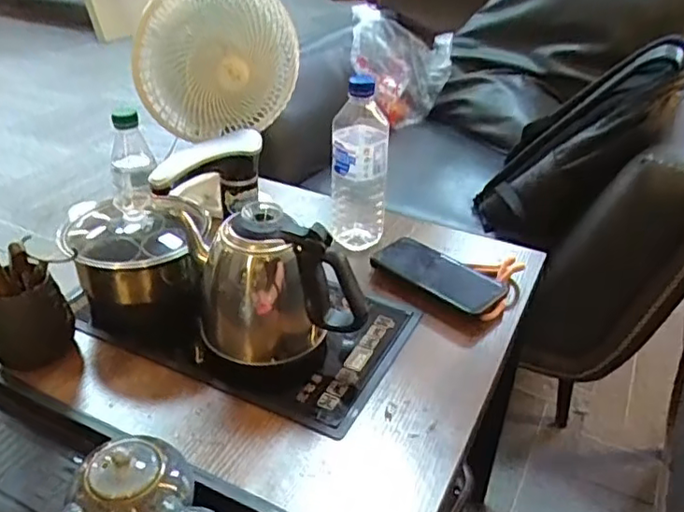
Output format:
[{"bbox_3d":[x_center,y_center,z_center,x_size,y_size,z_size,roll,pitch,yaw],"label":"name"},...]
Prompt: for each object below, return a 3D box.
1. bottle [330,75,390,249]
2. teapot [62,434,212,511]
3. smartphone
[{"bbox_3d":[0.022,-0.115,0.795,0.071,0.219,0.073,4,32,3],"label":"bottle"},{"bbox_3d":[-0.138,0.188,0.467,0.128,0.071,0.086,6,32,6],"label":"teapot"},{"bbox_3d":[0.122,0.019,0.774,0.160,0.013,0.085,25,39,26],"label":"smartphone"}]

